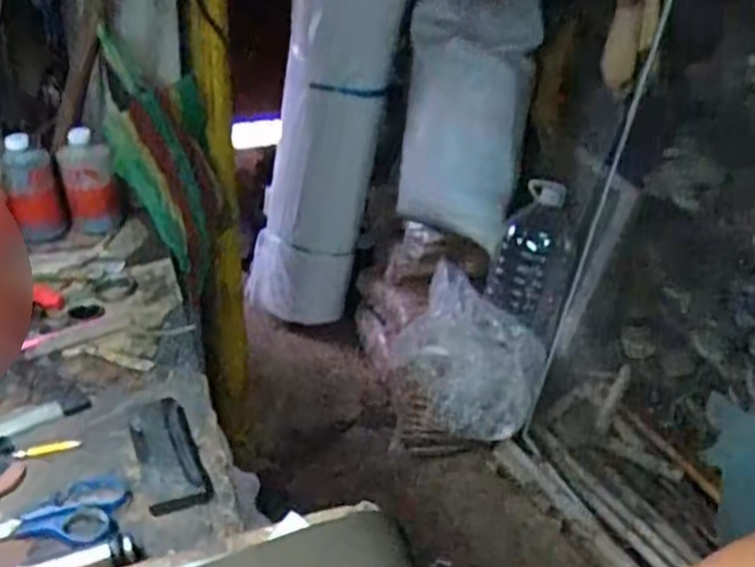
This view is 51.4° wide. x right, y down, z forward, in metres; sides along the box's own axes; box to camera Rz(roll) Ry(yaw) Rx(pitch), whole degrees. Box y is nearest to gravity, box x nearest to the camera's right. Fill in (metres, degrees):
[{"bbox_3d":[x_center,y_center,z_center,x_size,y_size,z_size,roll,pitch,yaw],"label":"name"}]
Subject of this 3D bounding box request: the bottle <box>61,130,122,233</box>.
[{"bbox_3d":[-0.422,-0.137,1.158,0.074,0.164,0.066,-17,37,-30],"label":"bottle"}]

